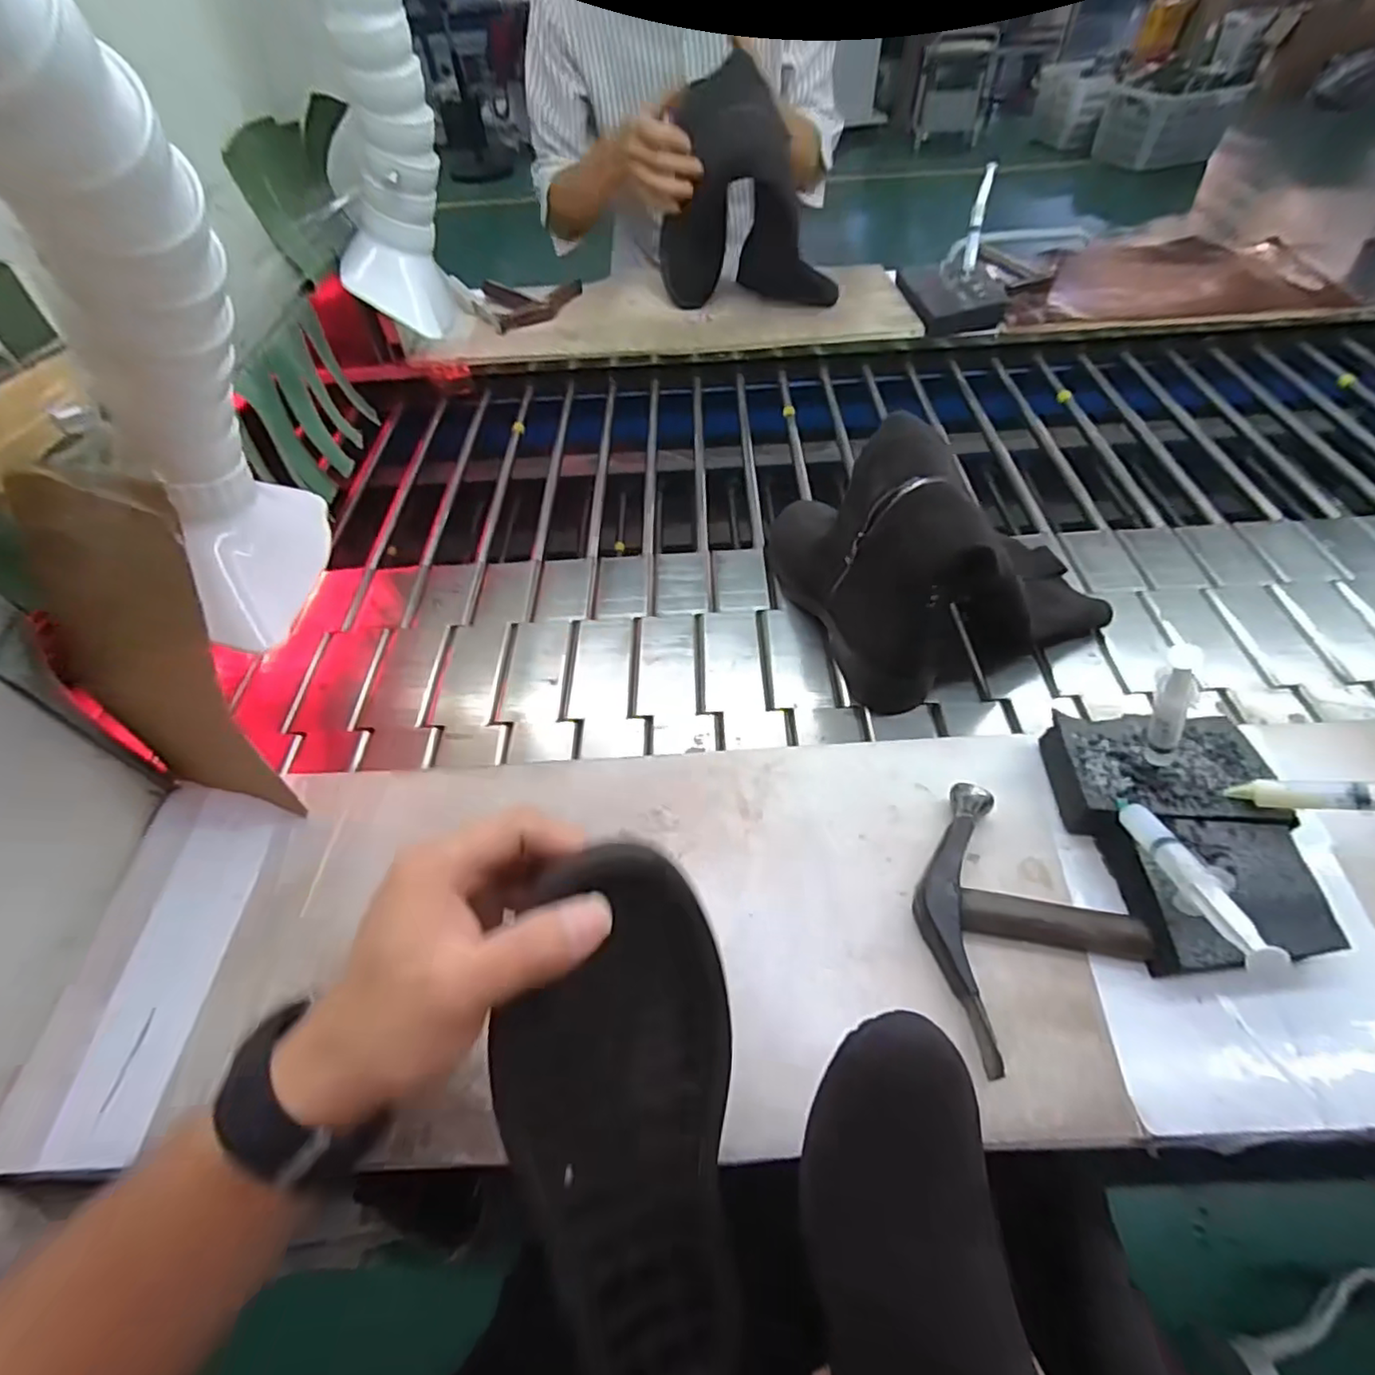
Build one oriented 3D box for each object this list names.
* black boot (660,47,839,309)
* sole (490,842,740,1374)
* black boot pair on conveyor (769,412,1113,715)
[{"bbox_3d":[0.084,-0.697,0.895,0.244,0.254,0.127,-2,53,2],"label":"black boot"},{"bbox_3d":[-0.029,0.201,0.278,0.094,0.027,0.267,-3,97,1],"label":"sole"},{"bbox_3d":[0.237,-0.152,0.573,0.256,0.197,0.236,-17,54,-9],"label":"black boot pair on conveyor"}]

